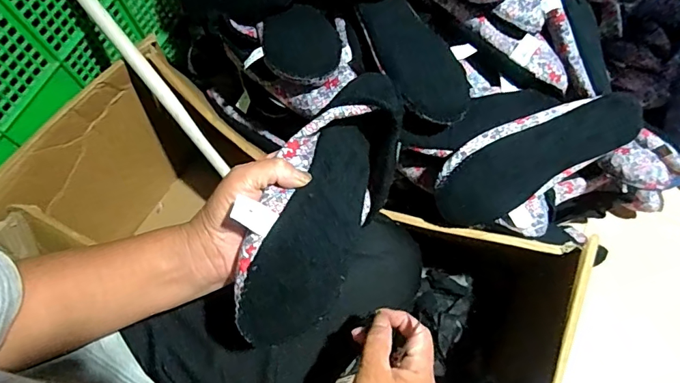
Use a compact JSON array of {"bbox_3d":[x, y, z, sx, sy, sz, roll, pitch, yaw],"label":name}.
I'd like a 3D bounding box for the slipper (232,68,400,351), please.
[{"bbox_3d":[-0.011,0.007,0.383,0.117,0.060,0.247,45,69,-20],"label":"slipper"}]

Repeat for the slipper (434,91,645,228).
[{"bbox_3d":[0.238,-0.045,0.570,0.258,0.060,0.100,-25,99,1],"label":"slipper"}]

